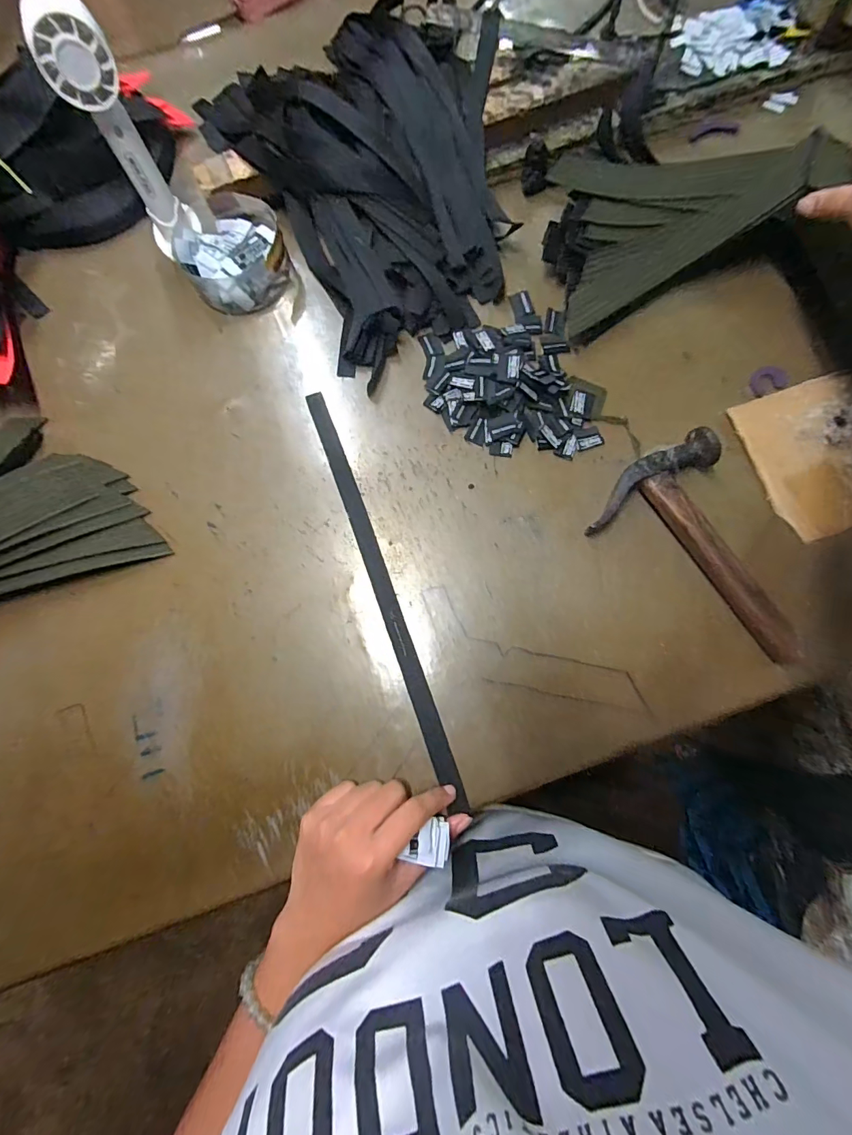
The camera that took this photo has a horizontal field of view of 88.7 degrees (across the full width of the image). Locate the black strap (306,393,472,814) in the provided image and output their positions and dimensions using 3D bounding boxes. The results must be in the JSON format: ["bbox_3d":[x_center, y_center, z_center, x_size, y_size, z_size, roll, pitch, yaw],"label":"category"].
[{"bbox_3d":[-0.038,0.013,0.365,0.016,0.006,0.365,-20,79,-2],"label":"black strap"}]

